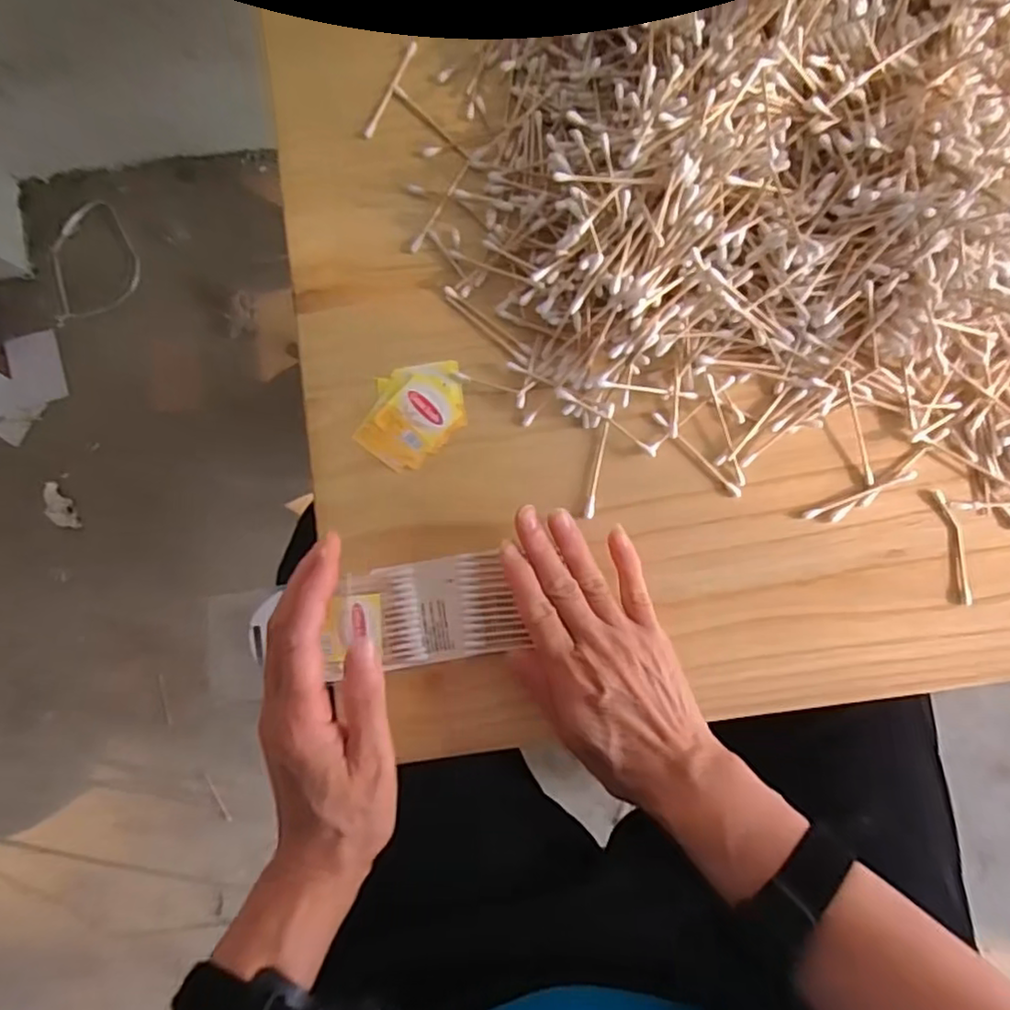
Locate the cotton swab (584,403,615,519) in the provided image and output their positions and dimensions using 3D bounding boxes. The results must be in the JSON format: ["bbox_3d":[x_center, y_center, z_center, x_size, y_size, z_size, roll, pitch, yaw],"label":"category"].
[{"bbox_3d":[0.059,-0.027,0.402,0.006,0.006,0.072,12,87,3],"label":"cotton swab"}]

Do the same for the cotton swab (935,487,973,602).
[{"bbox_3d":[0.276,0.025,0.393,0.009,0.004,0.070,-12,86,2],"label":"cotton swab"}]

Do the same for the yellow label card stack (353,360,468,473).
[{"bbox_3d":[-0.059,-0.060,0.412,0.075,0.004,0.057,-43,86,-1],"label":"yellow label card stack"}]

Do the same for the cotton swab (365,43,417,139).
[{"bbox_3d":[-0.076,-0.276,0.428,0.006,0.004,0.072,26,88,4],"label":"cotton swab"}]

